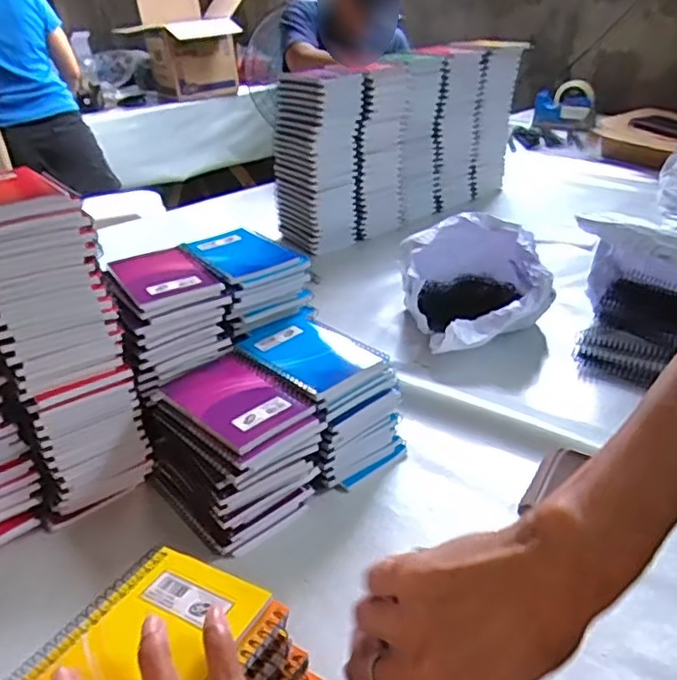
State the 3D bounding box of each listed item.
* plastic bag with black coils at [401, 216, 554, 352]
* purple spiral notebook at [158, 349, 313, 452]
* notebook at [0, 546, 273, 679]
[{"bbox_3d":[0.179,-0.060,0.817,0.183,0.139,0.174,-2,31,7],"label":"plastic bag with black coils"},{"bbox_3d":[-0.092,0.049,0.563,0.083,0.012,0.140,-26,35,-33],"label":"purple spiral notebook"},{"bbox_3d":[-0.106,0.154,0.305,0.086,0.009,0.129,13,36,28],"label":"notebook"}]

